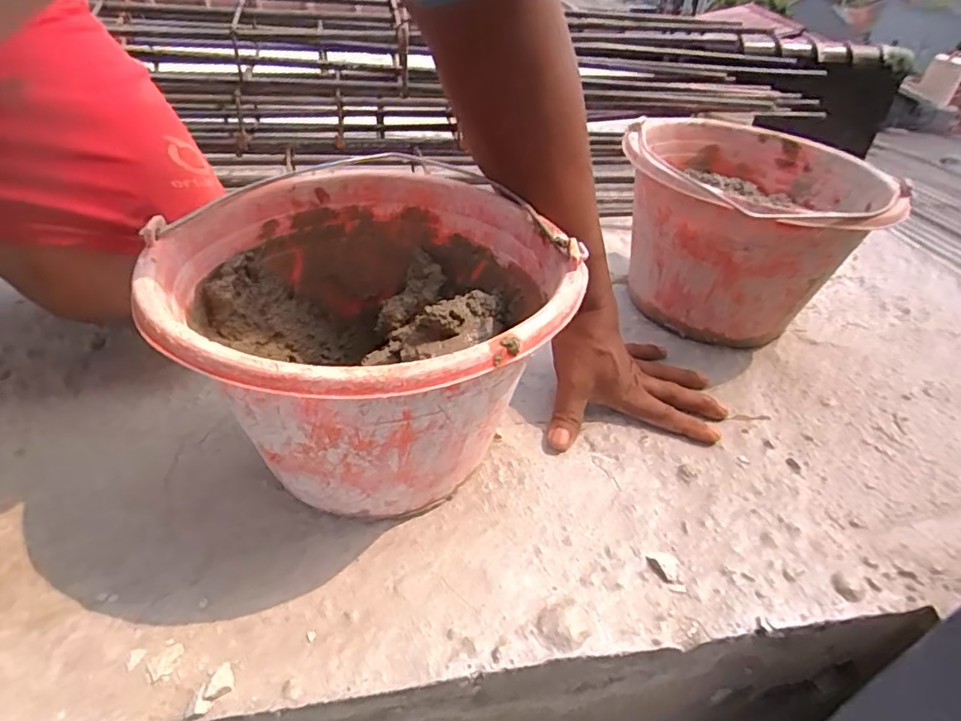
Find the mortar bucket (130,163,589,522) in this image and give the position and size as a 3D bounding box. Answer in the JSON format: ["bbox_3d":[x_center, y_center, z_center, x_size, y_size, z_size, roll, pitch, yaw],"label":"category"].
[{"bbox_3d":[-0.074,-0.002,0.394,0.238,0.169,0.242,4,39,-3],"label":"mortar bucket"}]

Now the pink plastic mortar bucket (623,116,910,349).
[{"bbox_3d":[0.255,-0.125,0.587,0.220,0.168,0.269,15,38,14],"label":"pink plastic mortar bucket"}]

